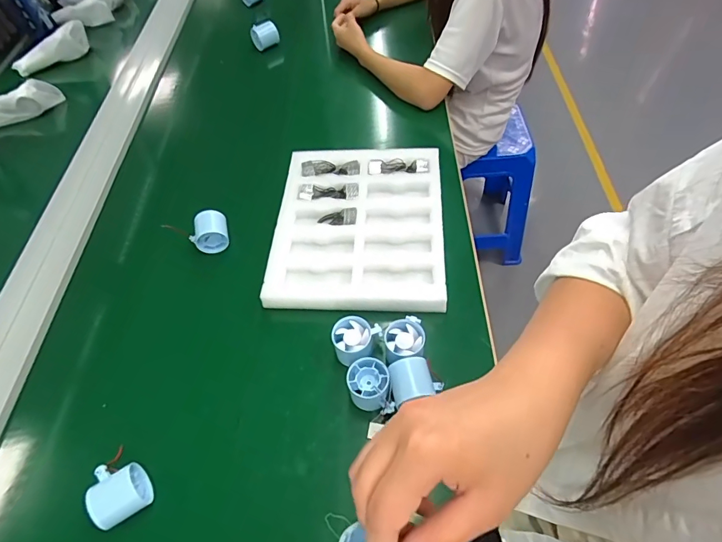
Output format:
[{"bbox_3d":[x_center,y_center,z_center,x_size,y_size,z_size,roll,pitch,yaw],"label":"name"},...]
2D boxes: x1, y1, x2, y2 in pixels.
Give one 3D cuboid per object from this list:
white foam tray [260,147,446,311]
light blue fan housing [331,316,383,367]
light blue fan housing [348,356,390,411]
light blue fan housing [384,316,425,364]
[{"bbox_3d":[-0.006,-0.079,0.749,0.275,0.039,0.315,0,56,5],"label":"white foam tray"},{"bbox_3d":[-0.006,0.101,0.619,0.064,0.046,0.059,10,58,12],"label":"light blue fan housing"},{"bbox_3d":[0.010,0.149,0.582,0.053,0.048,0.053,-2,56,4],"label":"light blue fan housing"},{"bbox_3d":[0.058,0.098,0.611,0.059,0.043,0.066,-7,56,0],"label":"light blue fan housing"}]

